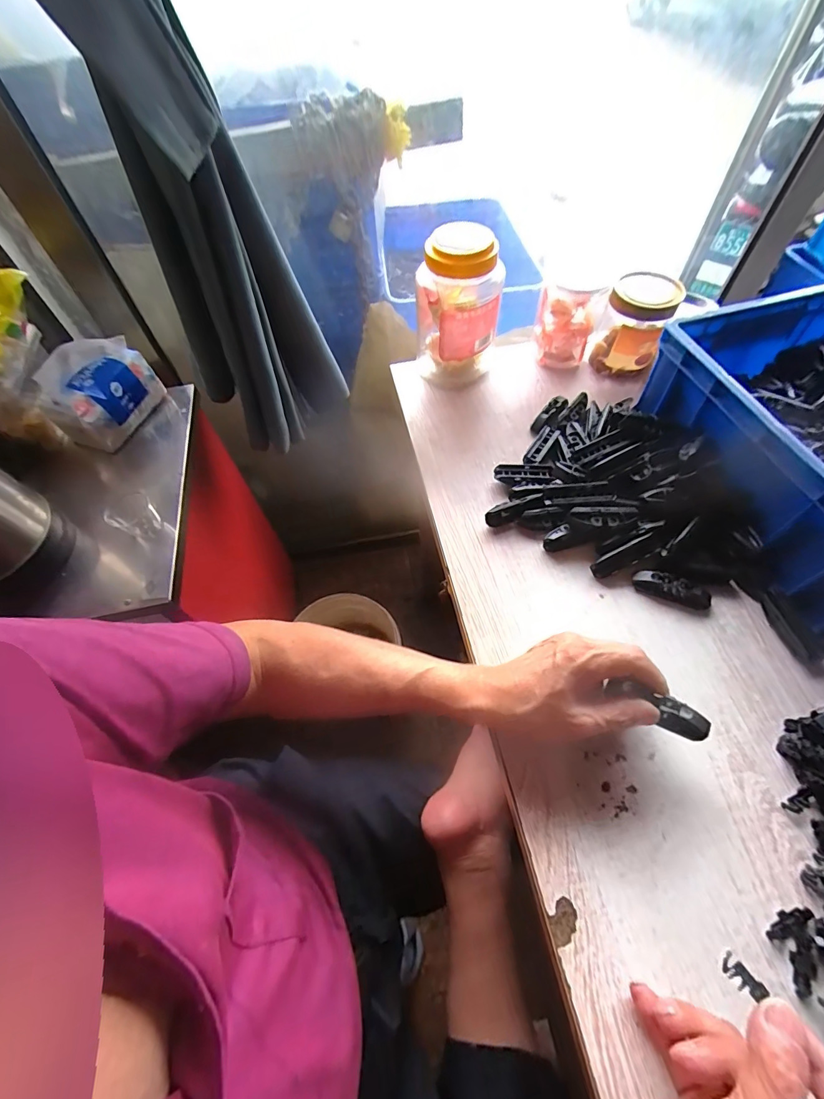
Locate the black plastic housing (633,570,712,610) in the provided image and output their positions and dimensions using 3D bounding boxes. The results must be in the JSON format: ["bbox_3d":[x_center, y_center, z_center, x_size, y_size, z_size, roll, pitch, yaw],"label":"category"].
[{"bbox_3d":[0.262,0.040,0.419,0.073,0.017,0.019,16,60,11],"label":"black plastic housing"}]

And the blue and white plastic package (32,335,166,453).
[{"bbox_3d":[-0.479,-0.248,0.649,0.076,0.112,0.141,14,61,11],"label":"blue and white plastic package"}]

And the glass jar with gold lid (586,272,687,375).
[{"bbox_3d":[0.296,-0.306,0.570,0.086,0.114,0.075,12,59,9],"label":"glass jar with gold lid"}]

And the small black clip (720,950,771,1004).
[{"bbox_3d":[0.188,0.243,0.237,0.012,0.004,0.021,-38,31,-20],"label":"small black clip"}]

